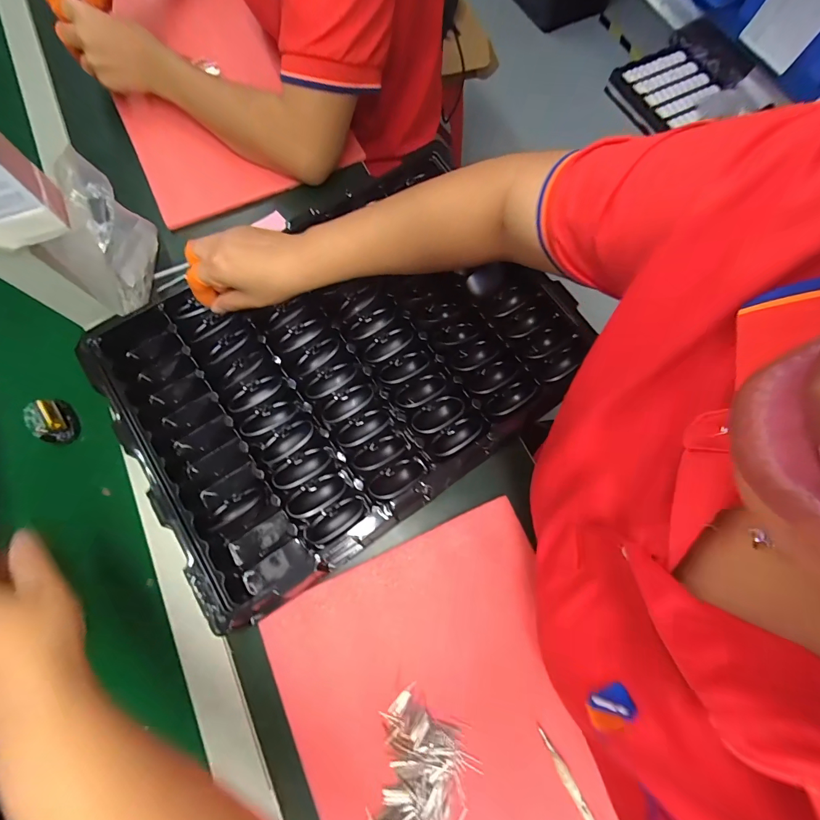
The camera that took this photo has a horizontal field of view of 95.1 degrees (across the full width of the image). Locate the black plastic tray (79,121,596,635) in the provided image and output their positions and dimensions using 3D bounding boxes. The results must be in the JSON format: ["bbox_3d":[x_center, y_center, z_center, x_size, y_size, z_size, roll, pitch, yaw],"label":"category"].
[{"bbox_3d":[-0.067,-0.061,0.419,0.456,0.061,0.358,-33,77,-11],"label":"black plastic tray"}]

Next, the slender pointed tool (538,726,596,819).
[{"bbox_3d":[0.136,0.316,0.309,0.008,0.006,0.092,-28,64,-10],"label":"slender pointed tool"}]

